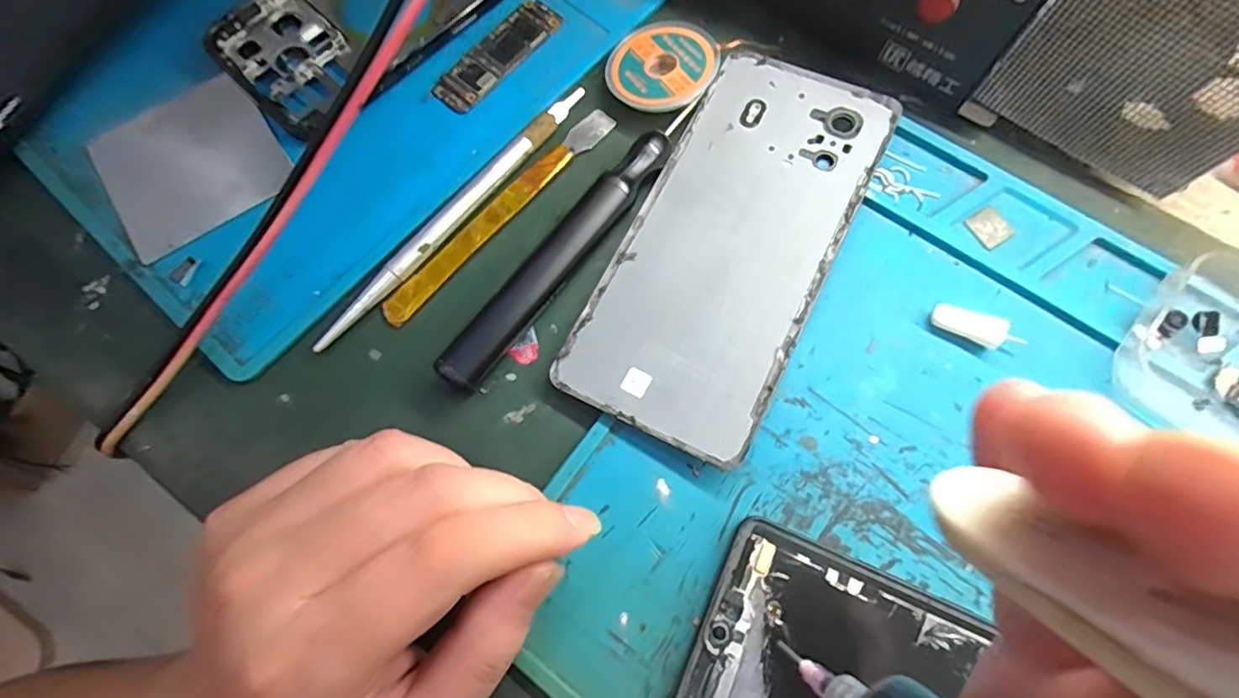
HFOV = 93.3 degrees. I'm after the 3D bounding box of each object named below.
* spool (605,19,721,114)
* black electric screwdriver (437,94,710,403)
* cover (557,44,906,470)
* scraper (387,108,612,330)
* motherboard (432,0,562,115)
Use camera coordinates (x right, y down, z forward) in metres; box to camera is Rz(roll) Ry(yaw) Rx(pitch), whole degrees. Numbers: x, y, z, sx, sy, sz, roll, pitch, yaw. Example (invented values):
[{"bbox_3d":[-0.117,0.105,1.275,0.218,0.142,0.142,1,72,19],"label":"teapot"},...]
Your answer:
[{"bbox_3d":[0.017,-0.115,0.238,0.041,0.010,0.044,-1,74,2],"label":"spool"},{"bbox_3d":[-0.016,-0.042,0.218,0.016,0.013,0.137,36,79,11],"label":"black electric screwdriver"},{"bbox_3d":[0.043,-0.041,0.220,0.071,0.007,0.159,27,77,9],"label":"cover"},{"bbox_3d":[-0.046,-0.055,0.232,0.011,0.005,0.120,41,80,12],"label":"scraper"},{"bbox_3d":[-0.052,-0.125,0.247,0.020,0.004,0.063,40,79,12],"label":"motherboard"}]

